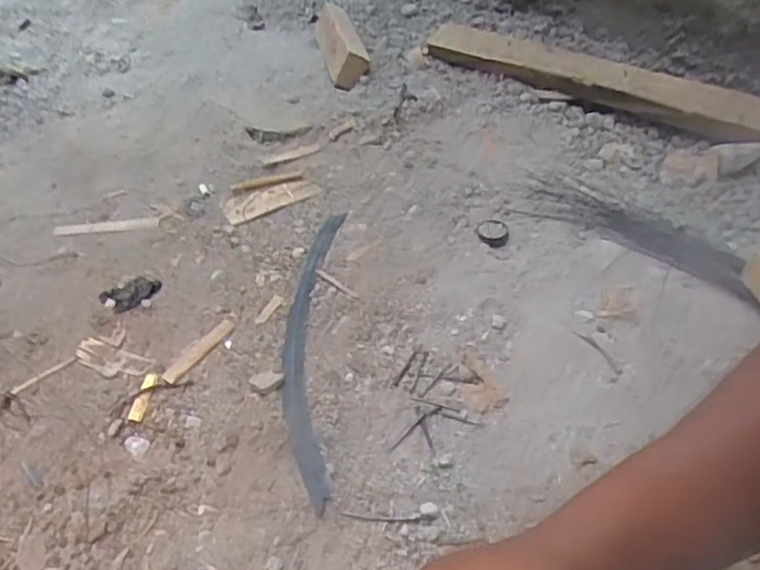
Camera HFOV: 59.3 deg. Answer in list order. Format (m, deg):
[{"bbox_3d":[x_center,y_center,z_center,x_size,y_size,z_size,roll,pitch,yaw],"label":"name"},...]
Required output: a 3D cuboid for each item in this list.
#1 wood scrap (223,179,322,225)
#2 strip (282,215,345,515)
[{"bbox_3d":[-0.146,-0.117,0.886,0.121,0.005,0.052,-25,49,-21],"label":"wood scrap"},{"bbox_3d":[-0.071,0.044,0.705,0.054,0.009,0.400,-2,44,1],"label":"strip"}]

